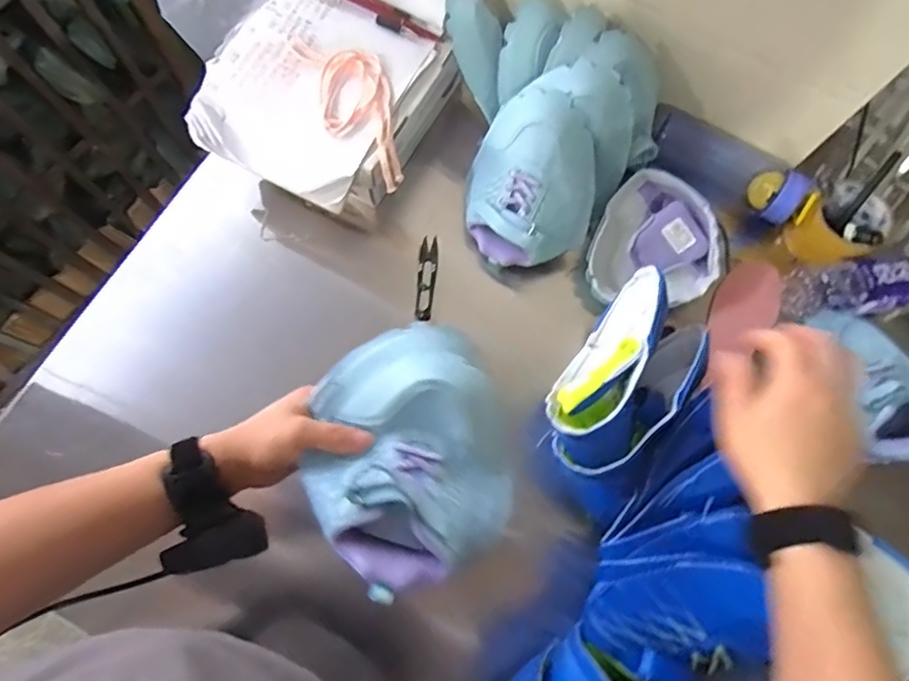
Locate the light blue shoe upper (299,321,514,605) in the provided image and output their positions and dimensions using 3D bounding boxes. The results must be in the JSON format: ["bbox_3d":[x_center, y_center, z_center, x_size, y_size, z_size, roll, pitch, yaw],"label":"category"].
[{"bbox_3d":[-0.035,0.089,0.434,0.160,0.057,0.187,-25,77,-9],"label":"light blue shoe upper"}]

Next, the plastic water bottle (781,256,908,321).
[{"bbox_3d":[0.488,-0.062,0.632,0.224,0.070,0.064,-4,75,-3],"label":"plastic water bottle"}]

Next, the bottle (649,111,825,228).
[{"bbox_3d":[0.327,-0.208,0.672,0.195,0.073,0.063,36,76,7],"label":"bottle"}]

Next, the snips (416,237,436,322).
[{"bbox_3d":[-0.031,-0.071,0.638,0.021,0.017,0.101,2,74,-2],"label":"snips"}]

